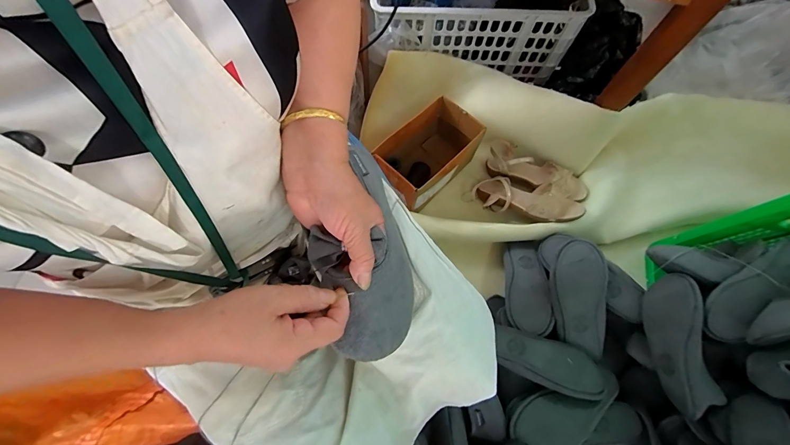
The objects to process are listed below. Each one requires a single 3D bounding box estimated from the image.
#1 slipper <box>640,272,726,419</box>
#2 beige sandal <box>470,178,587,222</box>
[{"bbox_3d":[0.498,0.211,0.605,0.063,0.095,0.229,0,72,-1],"label":"slipper"},{"bbox_3d":[0.305,-0.051,0.809,0.241,0.051,0.077,17,71,28],"label":"beige sandal"}]

